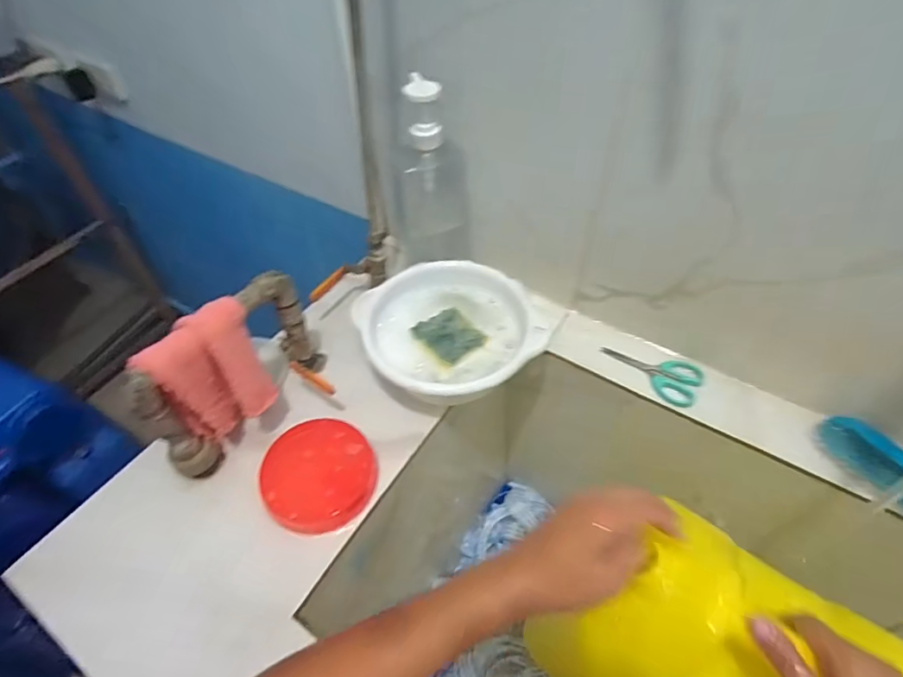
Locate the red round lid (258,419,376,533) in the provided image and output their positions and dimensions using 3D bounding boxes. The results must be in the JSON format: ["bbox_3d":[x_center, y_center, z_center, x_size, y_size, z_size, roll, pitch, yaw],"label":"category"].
[{"bbox_3d":[-0.142,0.144,0.522,0.118,0.016,0.118,4,60,-6],"label":"red round lid"}]

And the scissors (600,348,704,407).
[{"bbox_3d":[0.250,0.043,0.619,0.122,0.010,0.054,20,76,26],"label":"scissors"}]

